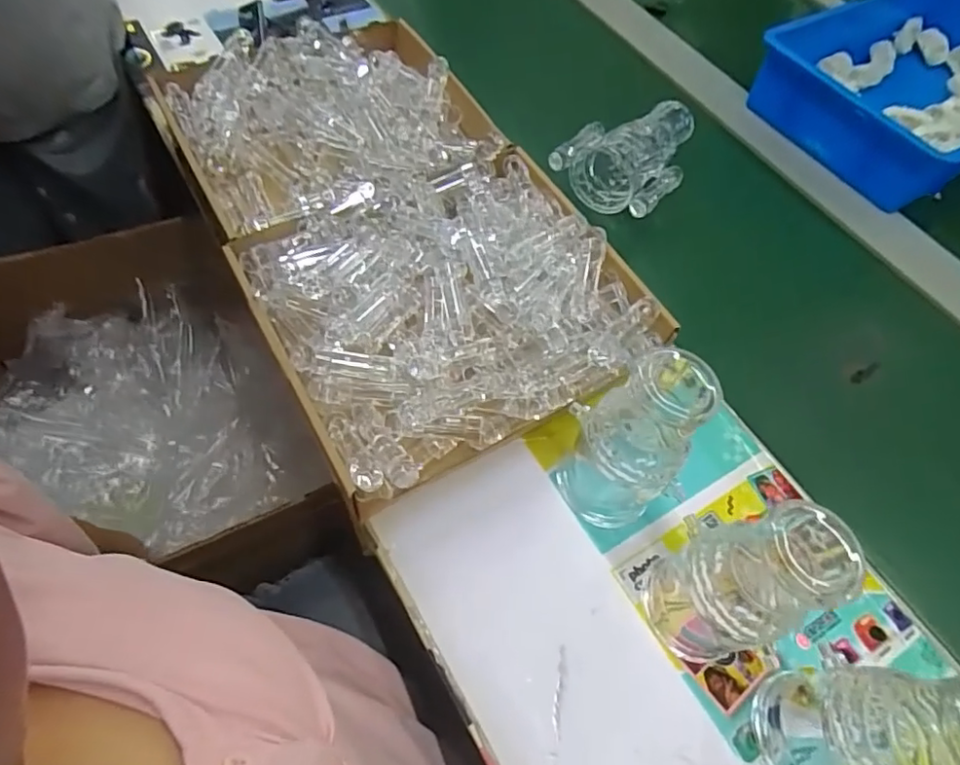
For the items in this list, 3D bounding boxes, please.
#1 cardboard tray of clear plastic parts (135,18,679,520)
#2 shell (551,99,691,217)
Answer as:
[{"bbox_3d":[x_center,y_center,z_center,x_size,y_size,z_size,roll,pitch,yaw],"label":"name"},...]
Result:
[{"bbox_3d":[-0.095,-0.173,0.585,0.315,0.075,0.550,-26,64,-18],"label":"cardboard tray of clear plastic parts"},{"bbox_3d":[0.179,-0.269,0.679,0.121,0.061,0.178,34,63,14],"label":"shell"}]

